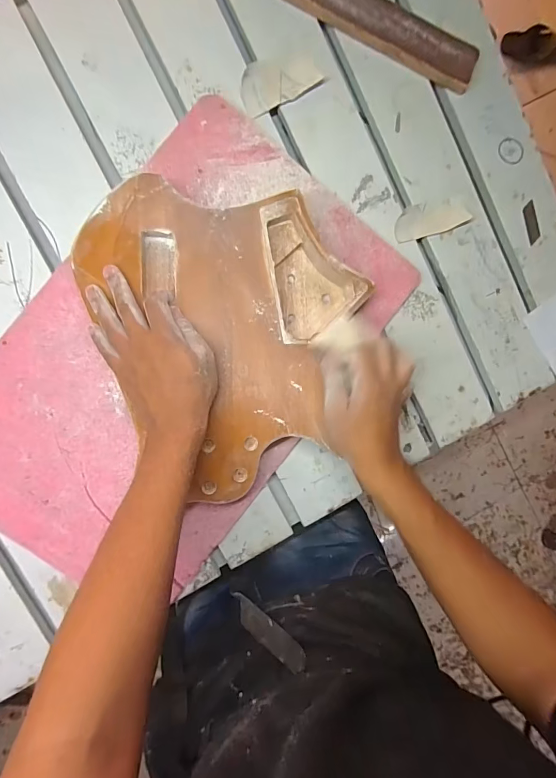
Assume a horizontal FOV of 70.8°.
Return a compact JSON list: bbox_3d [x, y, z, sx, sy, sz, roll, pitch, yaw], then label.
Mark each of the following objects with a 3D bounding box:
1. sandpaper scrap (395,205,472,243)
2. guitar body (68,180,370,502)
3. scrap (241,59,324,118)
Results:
[{"bbox_3d":[0.196,-0.217,0.499,0.093,0.015,0.039,-14,94,-7],"label":"sandpaper scrap"},{"bbox_3d":[-0.061,-0.047,0.436,0.285,0.044,0.319,3,91,-8],"label":"guitar body"},{"bbox_3d":[0.000,-0.367,0.463,0.096,0.007,0.053,-28,95,-6],"label":"scrap"}]

